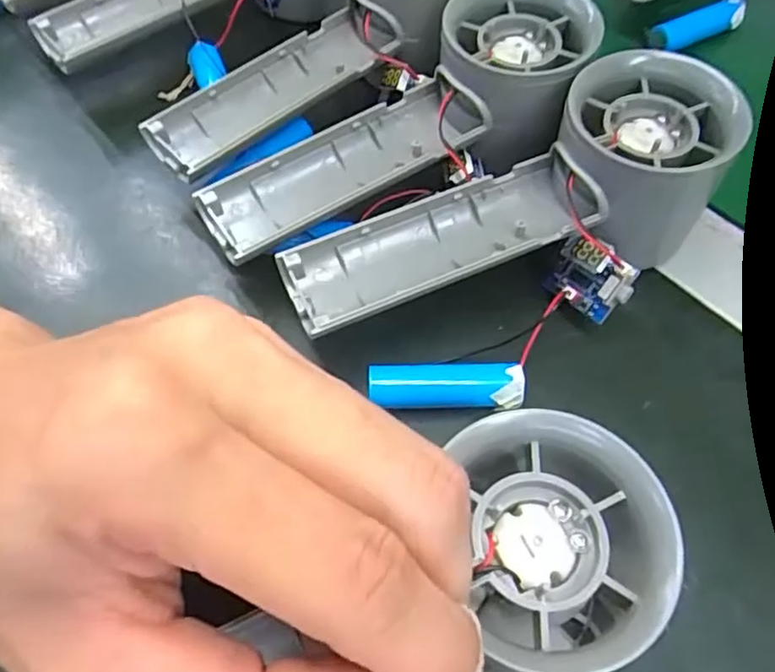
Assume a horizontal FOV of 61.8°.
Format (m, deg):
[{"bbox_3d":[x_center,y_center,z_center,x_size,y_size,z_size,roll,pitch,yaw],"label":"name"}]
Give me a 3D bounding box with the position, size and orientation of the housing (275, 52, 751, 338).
[{"bbox_3d":[0.041,-0.053,0.223,0.150,0.047,0.058,-13,63,-8],"label":"housing"}]

